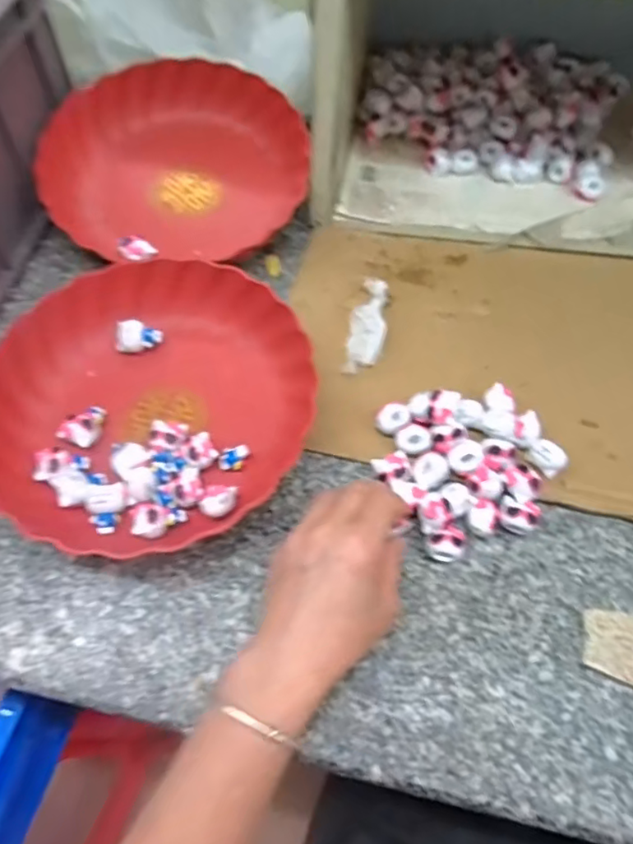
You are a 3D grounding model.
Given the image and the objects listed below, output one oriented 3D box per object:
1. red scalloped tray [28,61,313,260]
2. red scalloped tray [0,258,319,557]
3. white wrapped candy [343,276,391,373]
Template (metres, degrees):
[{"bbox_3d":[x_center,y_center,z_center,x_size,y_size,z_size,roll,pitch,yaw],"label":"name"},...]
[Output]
[{"bbox_3d":[-0.133,-0.249,0.567,0.241,0.055,0.217,2,62,1],"label":"red scalloped tray"},{"bbox_3d":[-0.131,-0.018,0.450,0.238,0.045,0.242,33,67,16],"label":"red scalloped tray"},{"bbox_3d":[0.043,-0.081,0.497,0.029,0.020,0.090,8,62,4],"label":"white wrapped candy"}]

